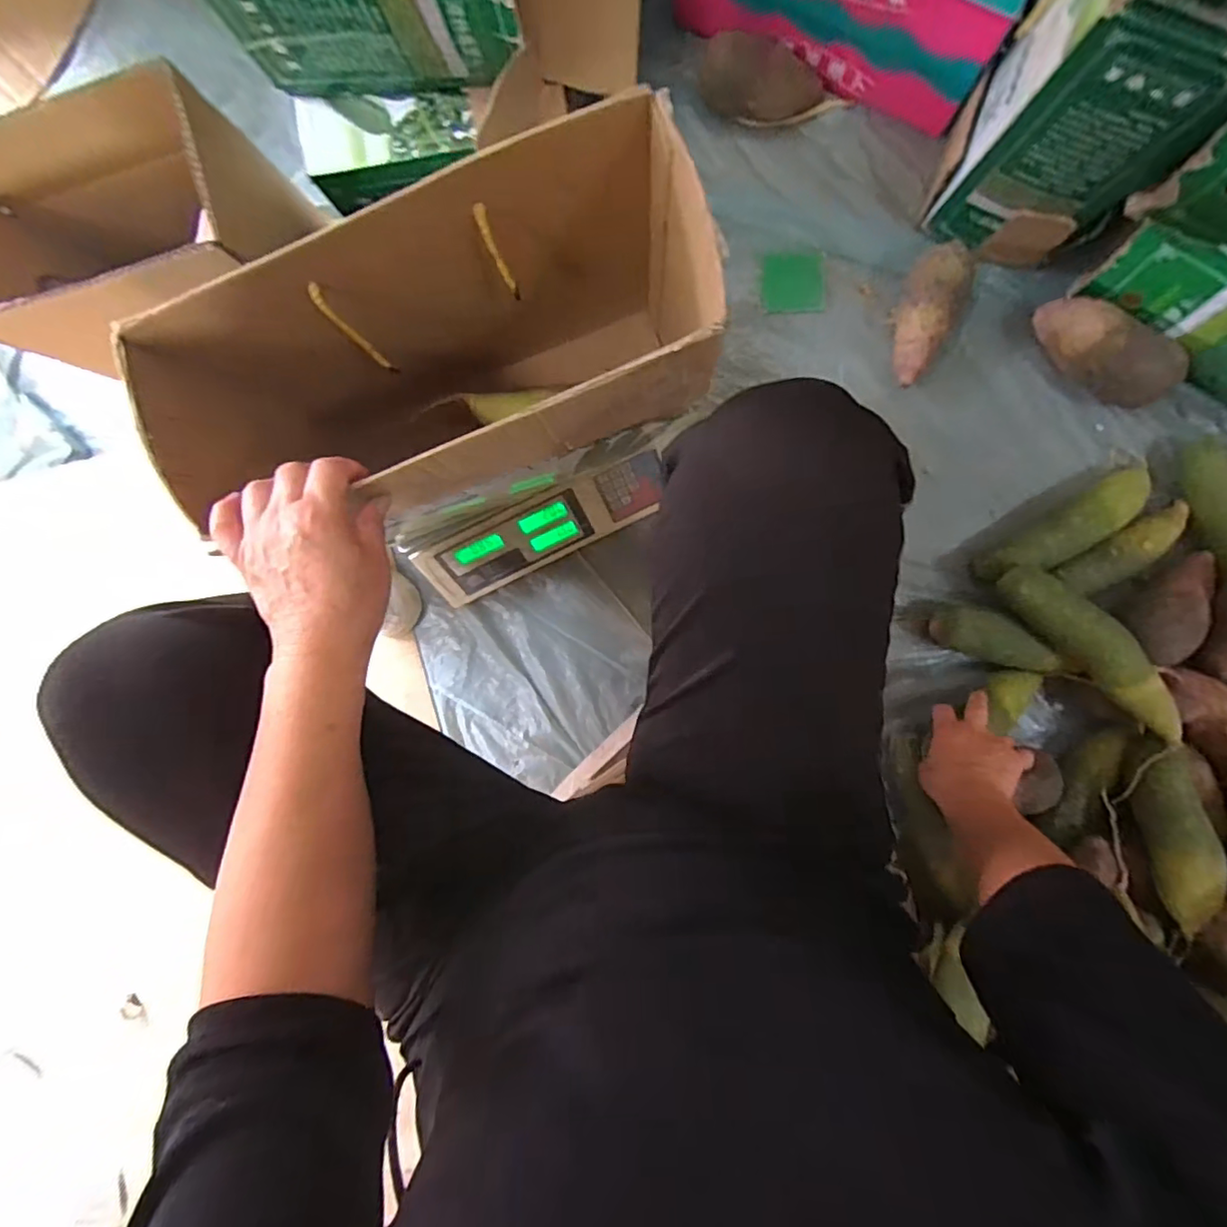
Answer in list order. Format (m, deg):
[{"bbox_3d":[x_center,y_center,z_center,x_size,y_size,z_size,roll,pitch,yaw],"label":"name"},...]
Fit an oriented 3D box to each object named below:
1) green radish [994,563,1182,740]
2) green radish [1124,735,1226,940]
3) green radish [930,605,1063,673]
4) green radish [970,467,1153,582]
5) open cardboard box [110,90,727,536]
[{"bbox_3d":[0.505,0.039,0.578,0.228,0.060,0.056,45,97,0],"label":"green radish"},{"bbox_3d":[0.586,0.234,0.584,0.058,0.043,0.197,-6,79,6],"label":"green radish"},{"bbox_3d":[0.426,0.030,0.642,0.113,0.055,0.054,23,96,3],"label":"green radish"},{"bbox_3d":[0.505,-0.093,0.636,0.186,0.051,0.059,-34,91,7],"label":"green radish"},{"bbox_3d":[-0.114,-0.183,0.460,0.377,0.274,0.165,-19,93,6],"label":"open cardboard box"}]

